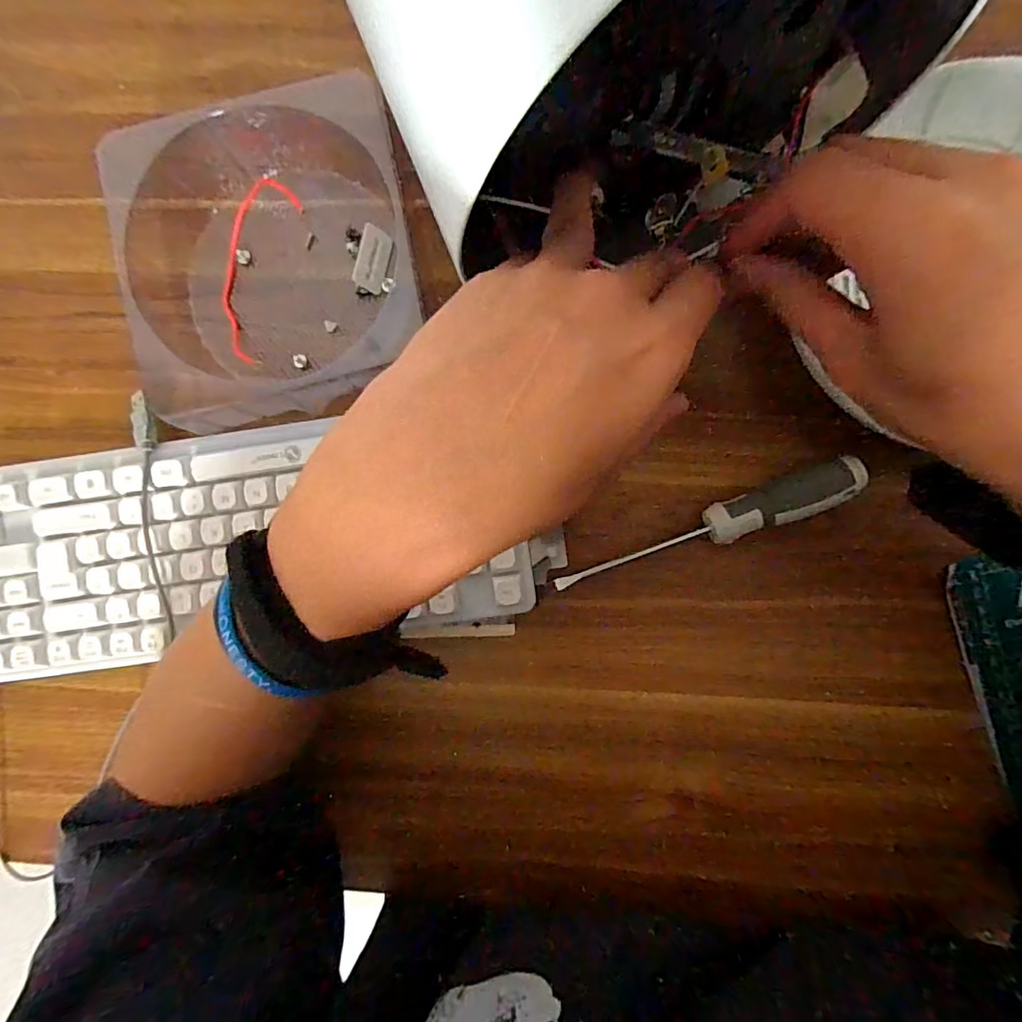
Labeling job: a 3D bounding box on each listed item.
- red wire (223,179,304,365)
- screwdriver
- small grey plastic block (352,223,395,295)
[{"bbox_3d":[-0.160,-0.151,0.327,0.036,0.011,0.116,15,88,2],"label":"red wire"},{"bbox_3d":[0.112,0.011,0.305,0.176,0.030,0.024,-22,89,2],"label":"screwdriver"},{"bbox_3d":[-0.084,-0.153,0.321,0.006,0.021,0.036,15,90,43],"label":"small grey plastic block"}]

